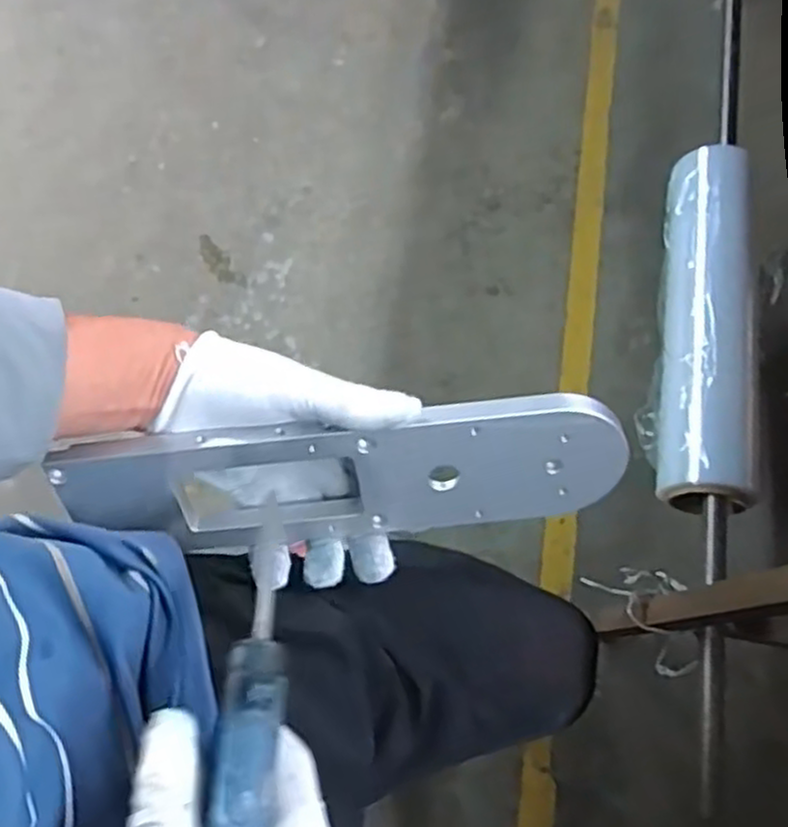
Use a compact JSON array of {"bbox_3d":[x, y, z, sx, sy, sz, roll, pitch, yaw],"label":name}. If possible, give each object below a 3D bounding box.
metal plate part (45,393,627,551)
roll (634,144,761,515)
[{"bbox_3d":[-0.029,0.039,0.415,0.295,0.078,0.014,-7,38,2],"label":"metal plate part"},{"bbox_3d":[0.365,-0.107,0.884,0.099,0.099,0.440,9,70,0],"label":"roll"}]

